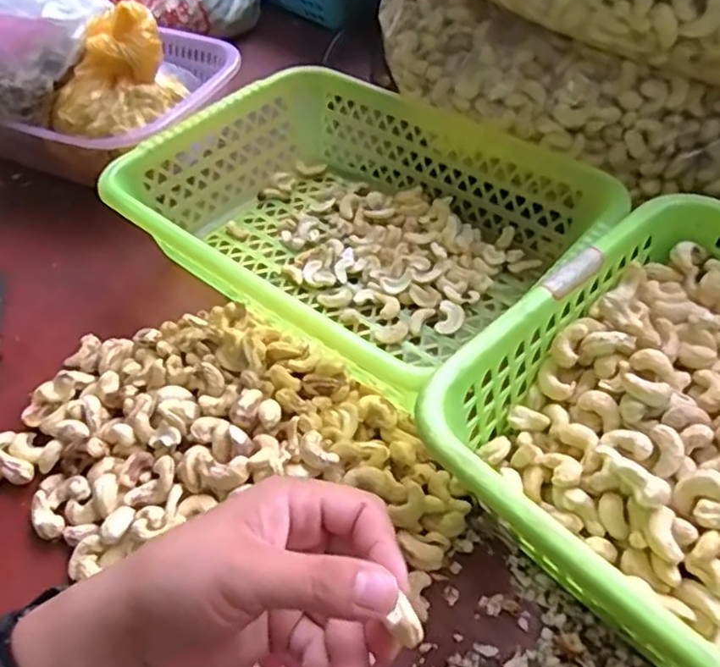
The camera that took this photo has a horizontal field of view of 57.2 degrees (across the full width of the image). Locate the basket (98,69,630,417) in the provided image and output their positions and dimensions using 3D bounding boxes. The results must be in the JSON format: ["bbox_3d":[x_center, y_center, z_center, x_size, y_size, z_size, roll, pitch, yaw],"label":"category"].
[{"bbox_3d":[-0.001,-0.083,0.498,0.323,0.079,0.228,30,56,27],"label":"basket"}]

